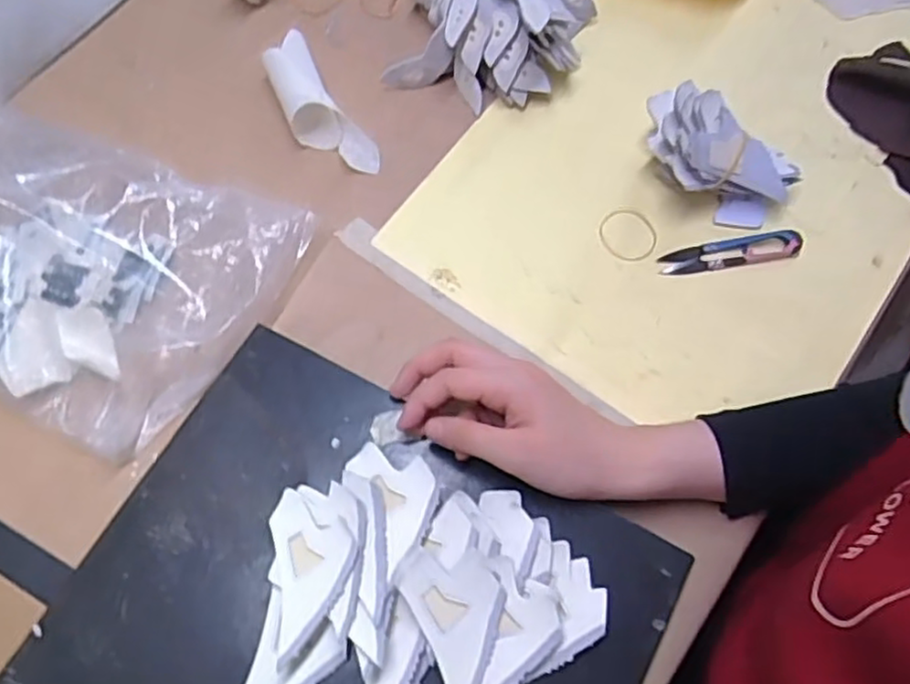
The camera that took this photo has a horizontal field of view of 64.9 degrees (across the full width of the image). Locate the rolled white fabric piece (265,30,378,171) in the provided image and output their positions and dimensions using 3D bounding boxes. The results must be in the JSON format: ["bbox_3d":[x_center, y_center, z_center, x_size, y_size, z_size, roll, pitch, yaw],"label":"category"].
[{"bbox_3d":[-0.106,-0.180,0.543,0.046,0.030,0.128,-31,72,-12],"label":"rolled white fabric piece"}]

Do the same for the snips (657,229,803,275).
[{"bbox_3d":[0.198,-0.063,0.515,0.100,0.005,0.023,-11,83,0],"label":"snips"}]

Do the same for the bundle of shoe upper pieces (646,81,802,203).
[{"bbox_3d":[0.187,-0.132,0.507,0.116,0.058,0.057,23,69,6],"label":"bundle of shoe upper pieces"}]

